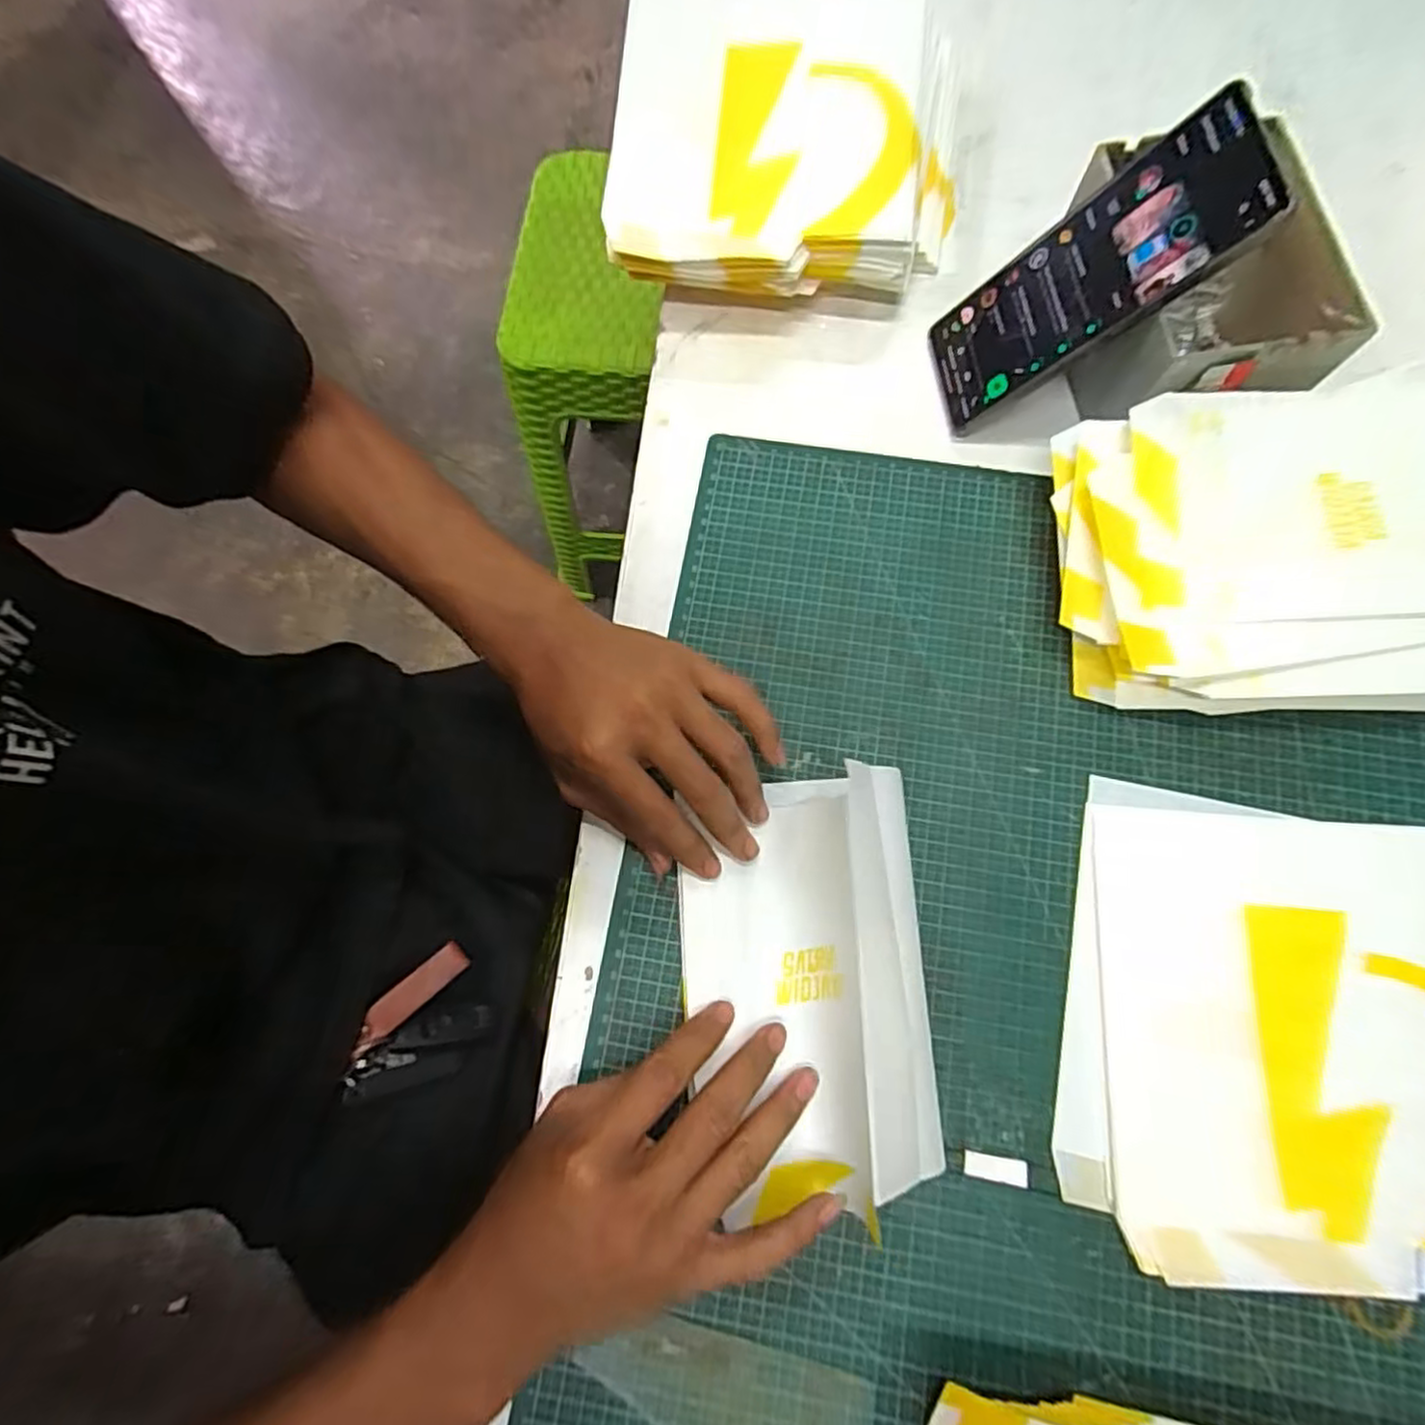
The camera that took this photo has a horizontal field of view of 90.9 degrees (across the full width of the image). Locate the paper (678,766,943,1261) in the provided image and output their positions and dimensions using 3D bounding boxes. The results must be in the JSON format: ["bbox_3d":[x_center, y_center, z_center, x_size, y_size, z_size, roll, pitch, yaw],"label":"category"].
[{"bbox_3d":[0.043,0.119,0.322,0.112,0.040,0.187,-3,74,1],"label":"paper"}]

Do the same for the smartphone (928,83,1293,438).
[{"bbox_3d":[0.183,-0.215,0.353,0.010,0.161,0.069,4,70,-39],"label":"smartphone"}]

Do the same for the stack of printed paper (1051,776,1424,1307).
[{"bbox_3d":[0.262,0.144,0.316,0.191,0.010,0.200,9,75,5],"label":"stack of printed paper"}]

